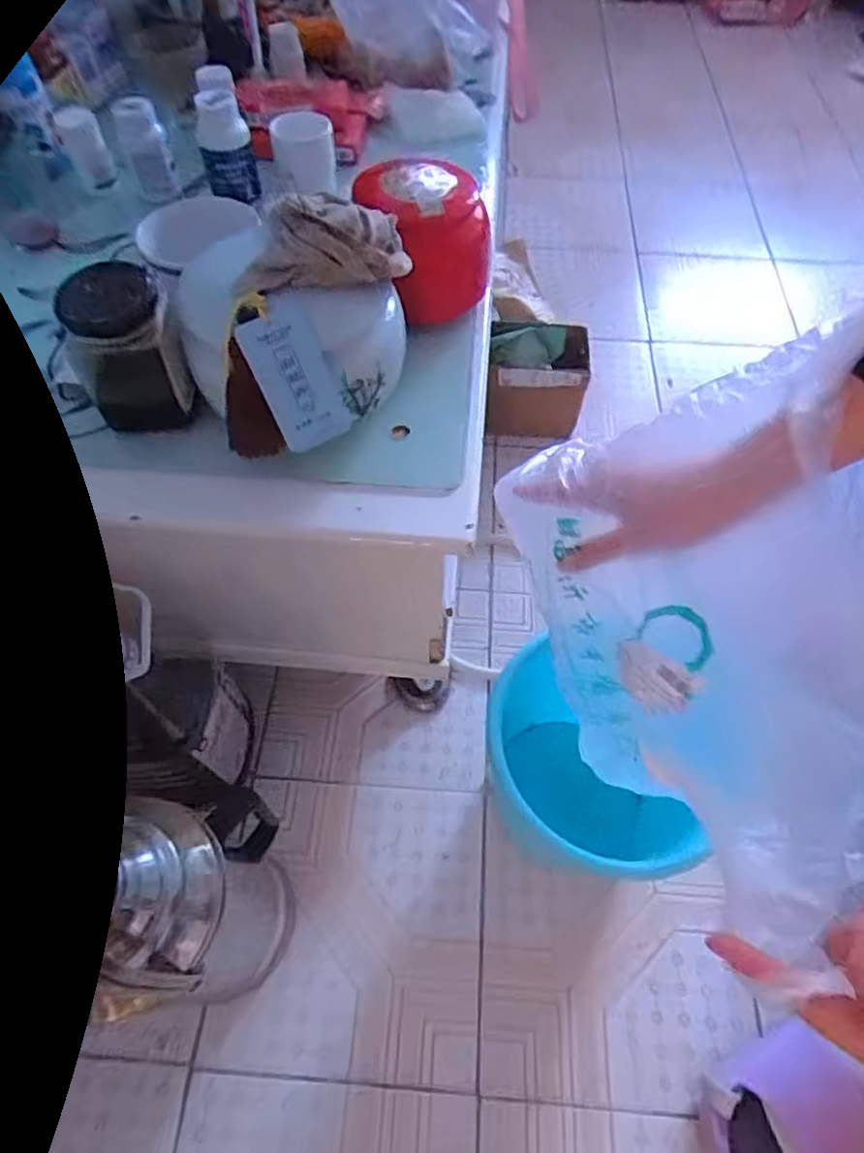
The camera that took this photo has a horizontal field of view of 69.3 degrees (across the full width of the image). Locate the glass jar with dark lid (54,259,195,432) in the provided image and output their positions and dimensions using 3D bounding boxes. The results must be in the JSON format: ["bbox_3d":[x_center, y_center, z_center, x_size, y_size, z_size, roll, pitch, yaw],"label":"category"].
[{"bbox_3d":[-0.235,-0.171,0.481,0.077,0.100,0.075,0,59,-1],"label":"glass jar with dark lid"}]

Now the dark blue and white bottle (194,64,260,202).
[{"bbox_3d":[-0.208,-0.439,0.635,0.053,0.093,0.050,-8,61,-6],"label":"dark blue and white bottle"}]

